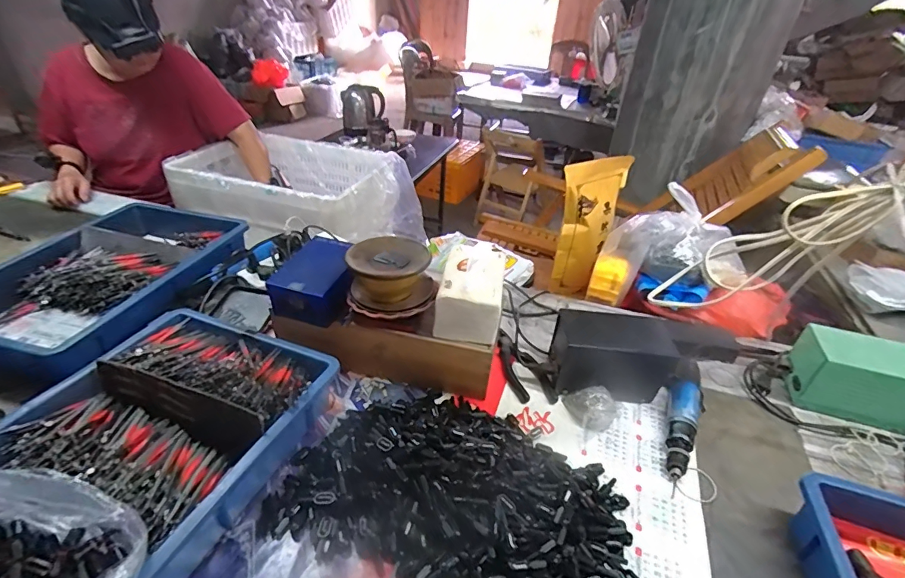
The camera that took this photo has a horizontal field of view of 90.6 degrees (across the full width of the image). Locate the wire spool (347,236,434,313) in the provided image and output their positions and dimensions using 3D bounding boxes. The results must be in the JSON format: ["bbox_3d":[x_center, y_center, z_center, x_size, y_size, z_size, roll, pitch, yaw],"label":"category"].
[{"bbox_3d":[-0.085,-0.019,0.624,0.111,0.079,0.088,3,34,-5],"label":"wire spool"}]

